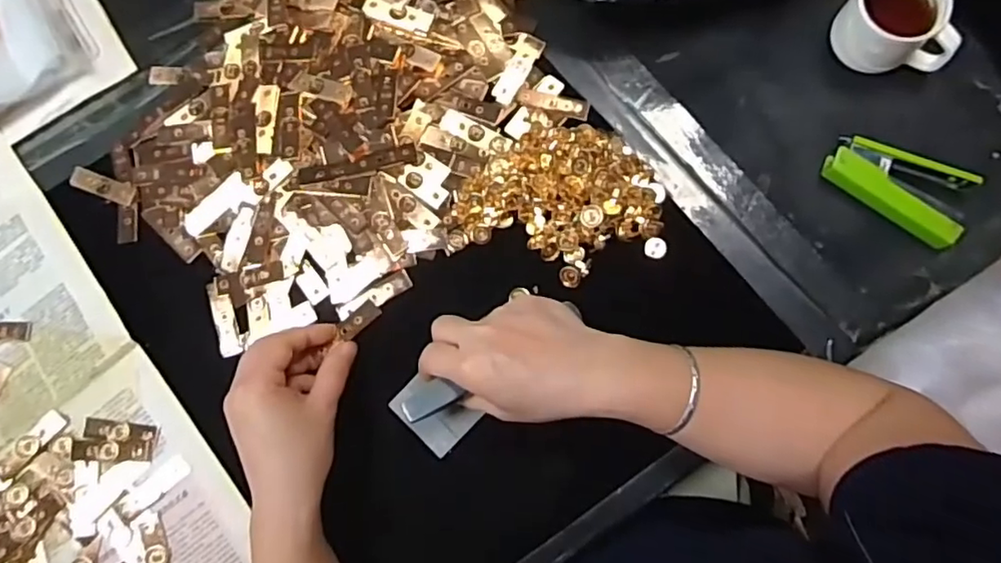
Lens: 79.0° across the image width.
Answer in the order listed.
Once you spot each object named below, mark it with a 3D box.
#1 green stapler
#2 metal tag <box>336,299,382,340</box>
[{"bbox_3d":[0.297,-0.075,0.450,0.100,0.023,0.053,35,84,8],"label":"green stapler"},{"bbox_3d":[-0.107,0.029,0.461,0.033,0.004,0.016,-41,81,-16],"label":"metal tag"}]

